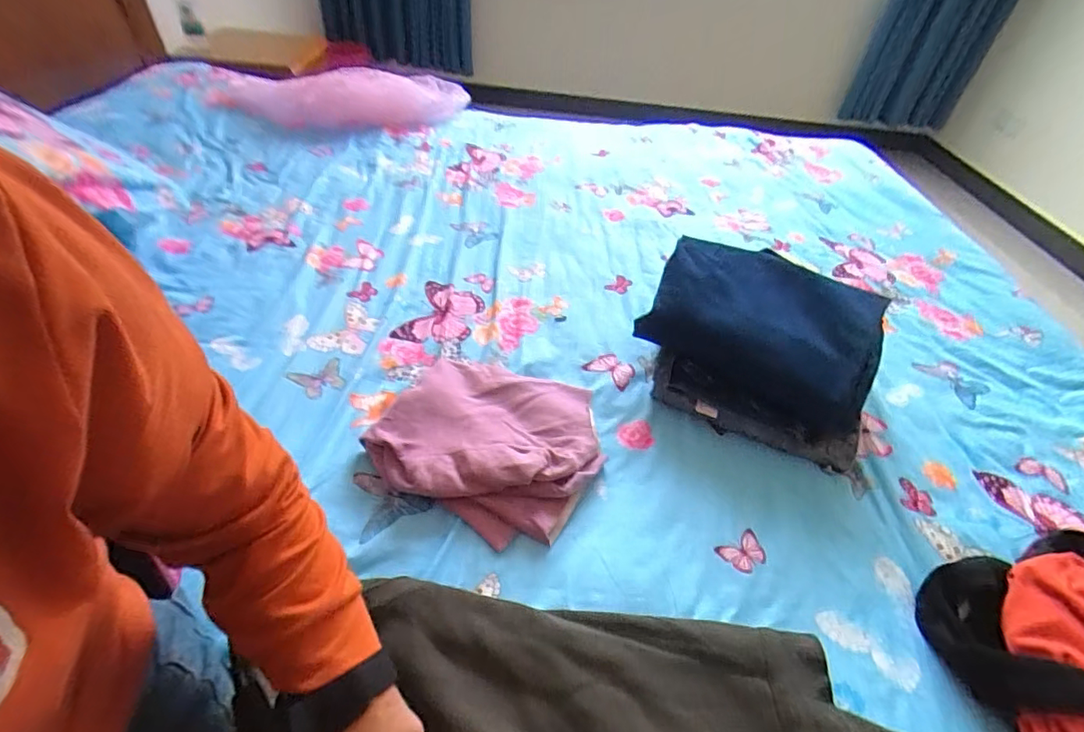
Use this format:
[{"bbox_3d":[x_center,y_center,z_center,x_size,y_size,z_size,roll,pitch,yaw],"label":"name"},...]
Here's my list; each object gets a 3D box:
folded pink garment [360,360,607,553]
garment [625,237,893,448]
[{"bbox_3d":[-0.053,0.077,0.625,0.247,0.046,0.250,21,42,17],"label":"folded pink garment"},{"bbox_3d":[0.293,-0.056,0.703,0.276,0.114,0.221,22,45,15],"label":"garment"}]

